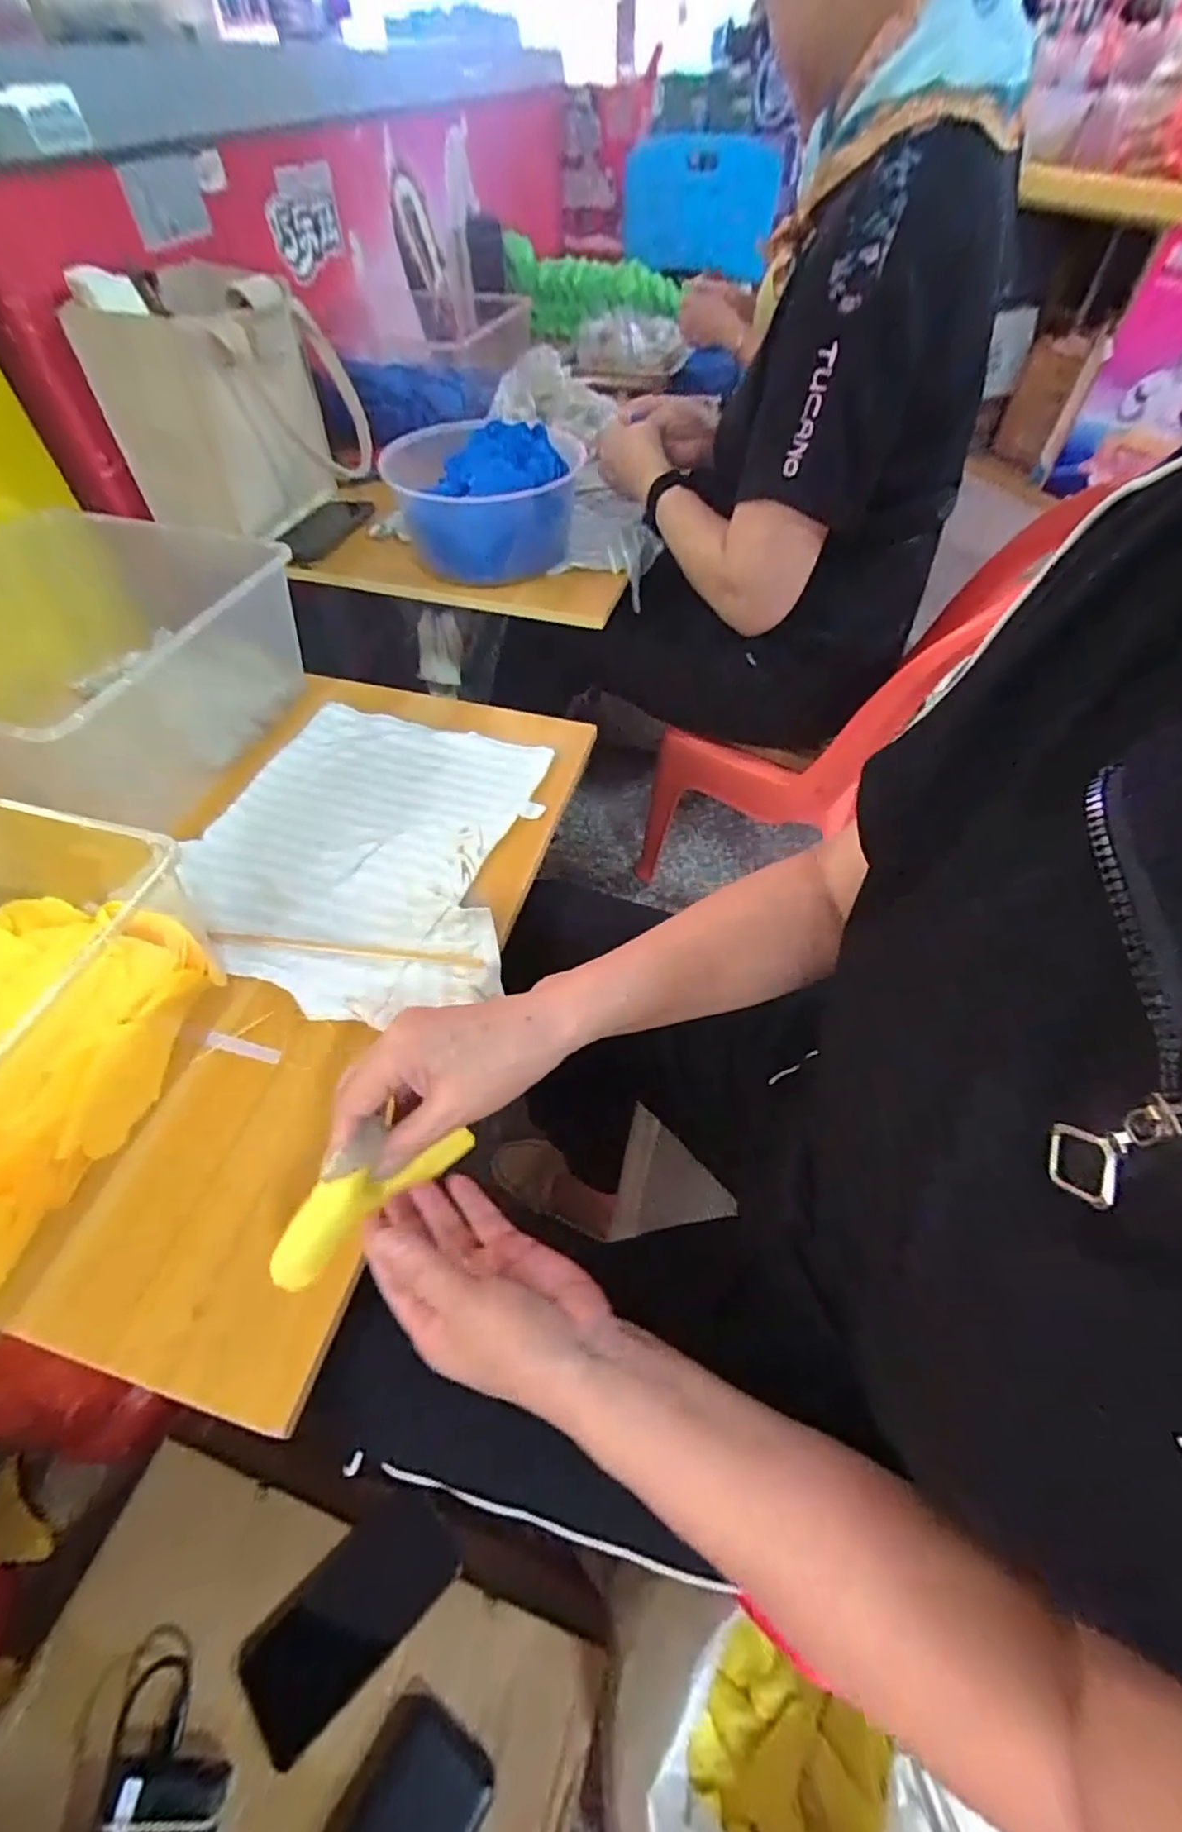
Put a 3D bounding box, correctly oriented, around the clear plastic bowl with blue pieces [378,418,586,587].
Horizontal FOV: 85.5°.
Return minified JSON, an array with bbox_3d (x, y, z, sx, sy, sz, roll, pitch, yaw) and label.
[{"bbox_3d":[-0.132,-0.484,0.747,0.222,0.096,0.227,0,53,0],"label":"clear plastic bowl with blue pieces"}]

